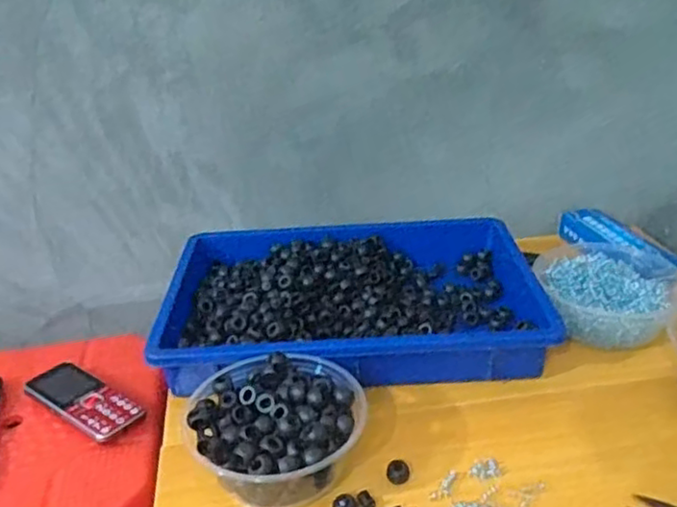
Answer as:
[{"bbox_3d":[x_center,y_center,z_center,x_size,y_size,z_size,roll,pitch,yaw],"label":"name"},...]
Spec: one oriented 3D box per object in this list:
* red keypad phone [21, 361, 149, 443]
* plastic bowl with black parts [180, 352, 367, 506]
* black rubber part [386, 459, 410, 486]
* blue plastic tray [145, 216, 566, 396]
[{"bbox_3d":[-0.244,0.140,0.633,0.125,0.014,0.052,17,33,32],"label":"red keypad phone"},{"bbox_3d":[-0.047,0.137,0.502,0.126,0.063,0.119,-2,27,1],"label":"plastic bowl with black parts"},{"bbox_3d":[0.045,0.165,0.501,0.018,0.009,0.019,4,28,12],"label":"black rubber part"},{"bbox_3d":[0.013,0.049,0.668,0.362,0.057,0.249,-4,27,-2],"label":"blue plastic tray"}]

